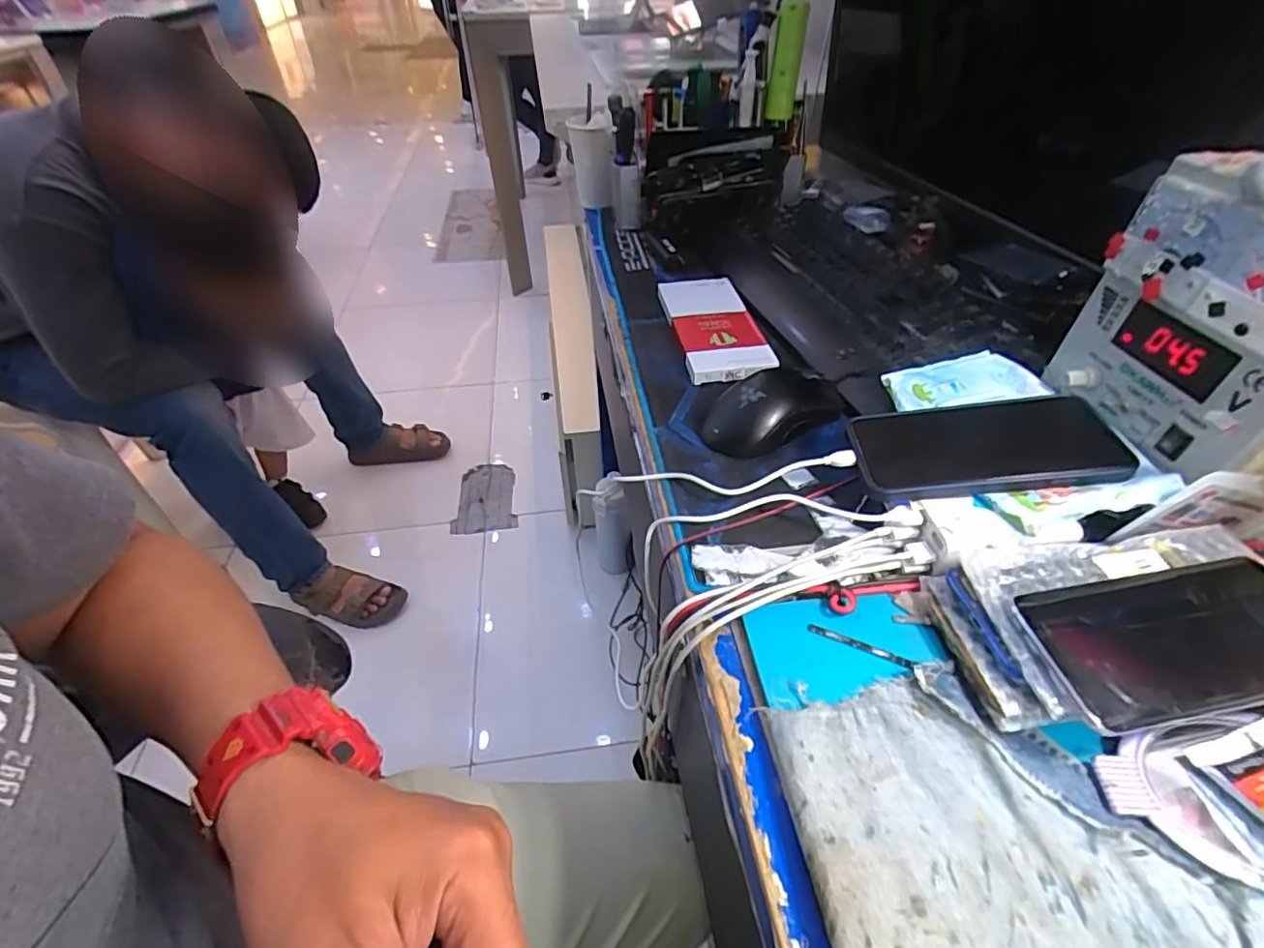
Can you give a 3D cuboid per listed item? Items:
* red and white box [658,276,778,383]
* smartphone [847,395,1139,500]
[{"bbox_3d":[0.082,-0.150,0.598,0.079,0.017,0.197,-7,44,-6],"label":"red and white box"},{"bbox_3d":[0.233,-0.021,0.393,0.156,0.013,0.077,-5,43,9],"label":"smartphone"}]

